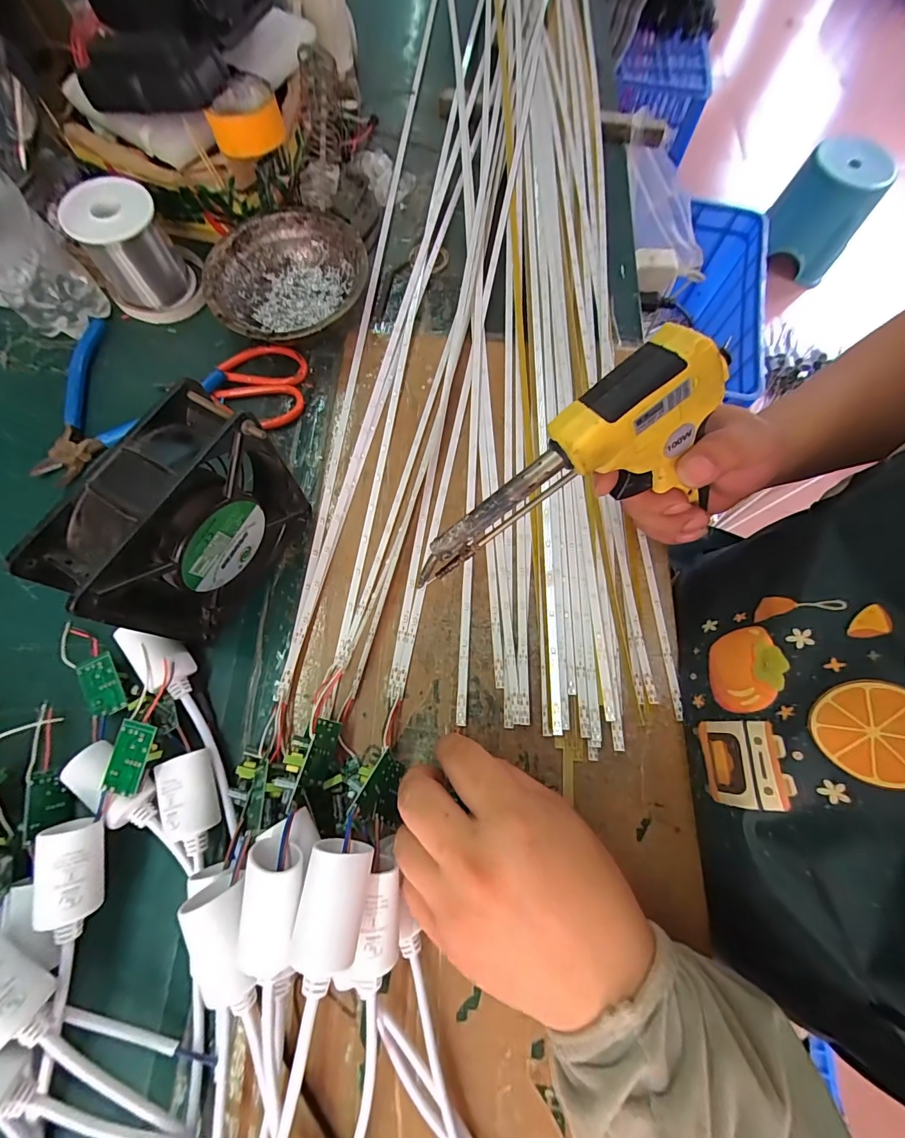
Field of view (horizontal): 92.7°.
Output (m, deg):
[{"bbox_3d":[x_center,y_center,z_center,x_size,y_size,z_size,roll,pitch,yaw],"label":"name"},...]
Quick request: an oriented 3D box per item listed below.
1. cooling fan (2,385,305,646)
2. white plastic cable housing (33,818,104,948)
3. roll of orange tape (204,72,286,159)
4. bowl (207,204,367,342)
[{"bbox_3d":[-0.143,-0.020,0.250,0.046,0.120,0.116,30,75,8],"label":"cooling fan"},{"bbox_3d":[-0.195,0.160,0.225,0.023,0.026,0.053,-13,73,-4],"label":"white plastic cable housing"},{"bbox_3d":[-0.165,-0.361,0.340,0.053,0.028,0.060,-18,74,-6],"label":"roll of orange tape"},{"bbox_3d":[-0.132,-0.231,0.357,0.124,0.045,0.121,0,73,0],"label":"bowl"}]

